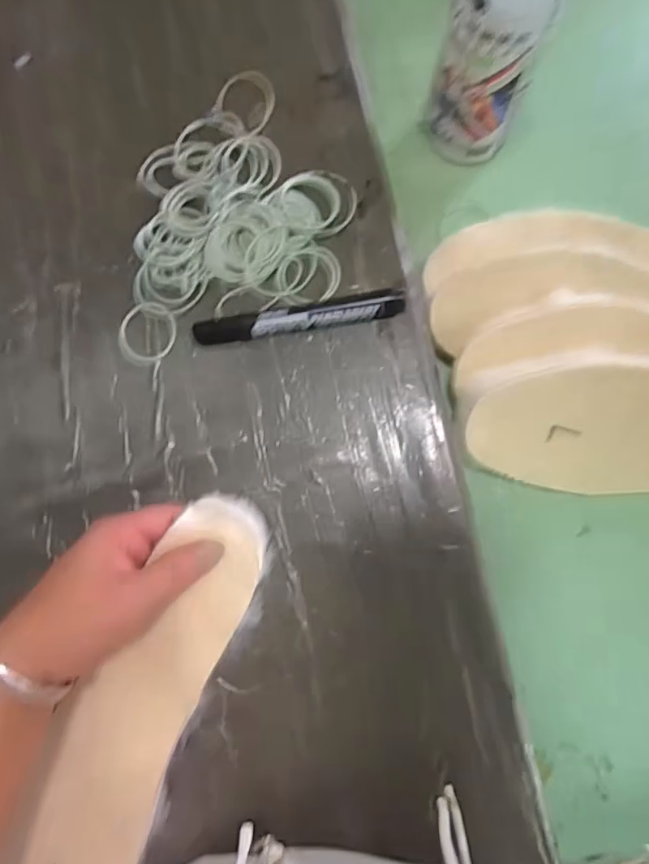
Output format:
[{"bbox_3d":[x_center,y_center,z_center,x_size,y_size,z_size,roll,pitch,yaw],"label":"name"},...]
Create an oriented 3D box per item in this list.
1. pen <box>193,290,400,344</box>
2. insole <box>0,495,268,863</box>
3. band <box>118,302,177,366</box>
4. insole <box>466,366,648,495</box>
[{"bbox_3d":[-0.018,-0.077,0.352,0.141,0.017,0.020,-7,82,4],"label":"pen"},{"bbox_3d":[-0.120,0.173,0.314,0.082,0.021,0.286,20,84,12],"label":"insole"},{"bbox_3d":[-0.126,-0.069,0.369,0.041,0.004,0.046,15,84,7],"label":"band"},{"bbox_3d":[0.234,0.009,0.342,0.270,0.015,0.088,6,114,4],"label":"insole"}]

